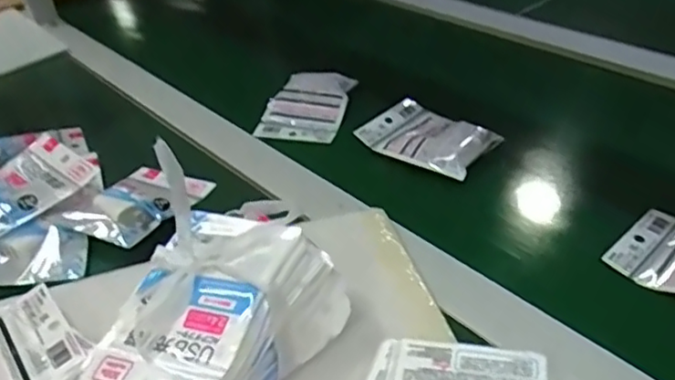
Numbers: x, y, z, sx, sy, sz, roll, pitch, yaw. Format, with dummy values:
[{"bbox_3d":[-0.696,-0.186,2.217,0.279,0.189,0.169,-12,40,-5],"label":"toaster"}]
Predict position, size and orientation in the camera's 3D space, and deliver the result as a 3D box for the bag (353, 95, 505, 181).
[{"bbox_3d":[0.101,-0.057,0.693,0.136,0.026,0.094,26,48,35],"label":"bag"}]

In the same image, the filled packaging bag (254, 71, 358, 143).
[{"bbox_3d":[-0.040,-0.105,0.790,0.101,0.015,0.120,7,55,15],"label":"filled packaging bag"}]

